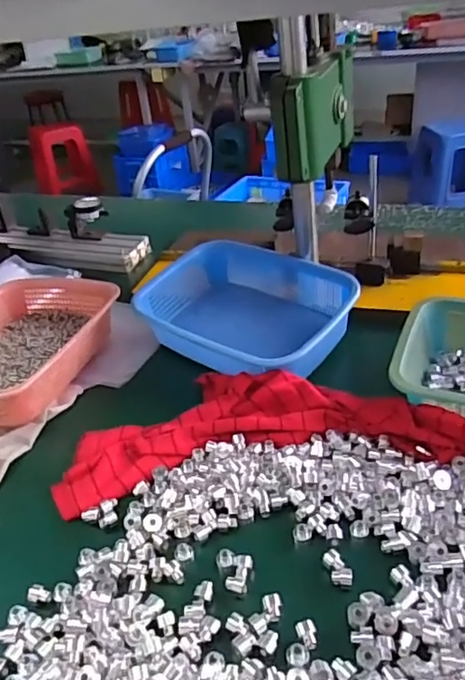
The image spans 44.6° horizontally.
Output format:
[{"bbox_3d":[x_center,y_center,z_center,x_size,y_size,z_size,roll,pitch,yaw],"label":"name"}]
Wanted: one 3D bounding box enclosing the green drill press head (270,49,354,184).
[{"bbox_3d":[0.111,-0.292,0.743,0.047,0.121,0.187,13,39,26],"label":"green drill press head"}]

